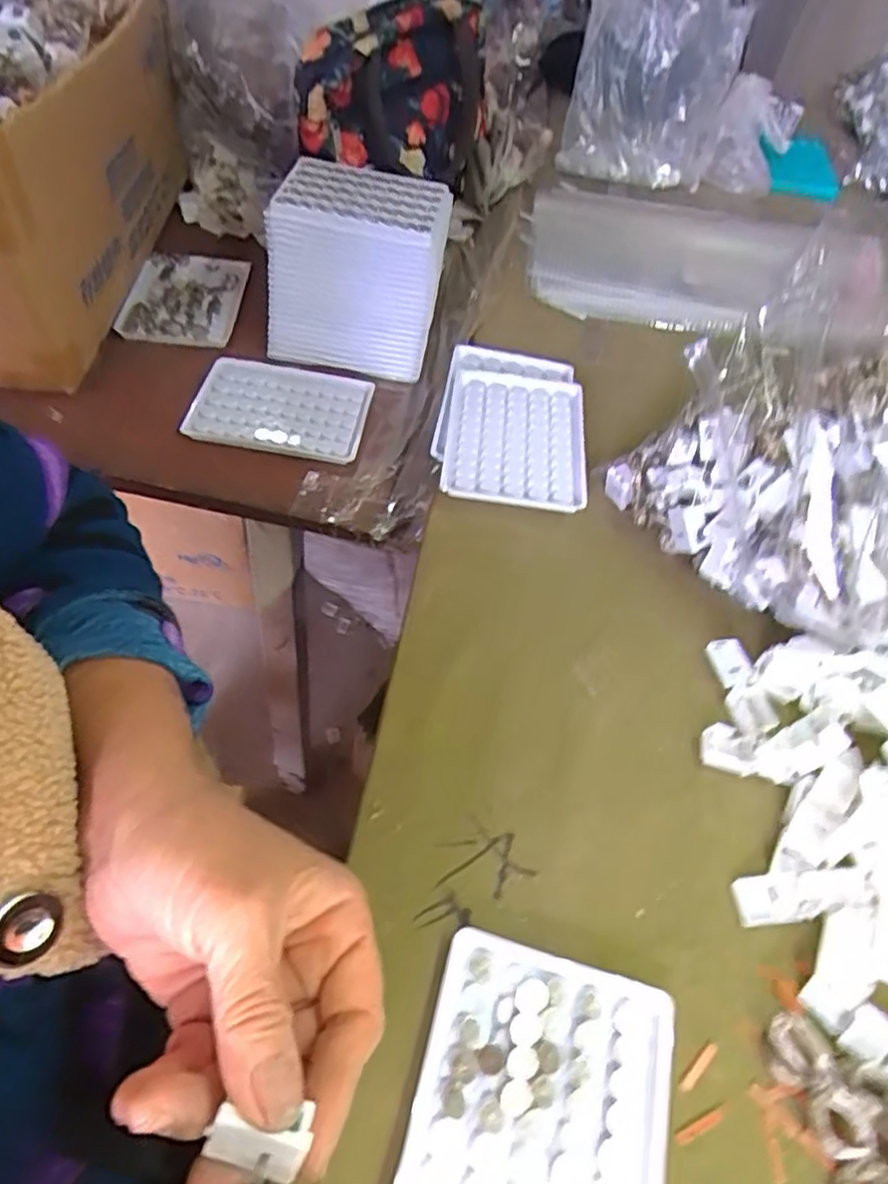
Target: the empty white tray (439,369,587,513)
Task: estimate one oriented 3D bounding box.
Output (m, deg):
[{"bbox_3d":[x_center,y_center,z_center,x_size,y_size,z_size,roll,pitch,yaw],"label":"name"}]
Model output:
[{"bbox_3d":[0.050,-0.105,0.493,0.096,0.021,0.126,9,53,-2],"label":"empty white tray"}]

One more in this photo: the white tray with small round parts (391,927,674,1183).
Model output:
[{"bbox_3d":[0.034,0.205,0.259,0.096,0.009,0.129,17,53,4],"label":"white tray with small round parts"}]

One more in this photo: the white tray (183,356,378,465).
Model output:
[{"bbox_3d":[-0.126,-0.143,0.546,0.128,0.019,0.086,10,53,-1],"label":"white tray"}]

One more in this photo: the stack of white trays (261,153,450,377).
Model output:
[{"bbox_3d":[-0.067,-0.256,0.566,0.132,0.116,0.095,10,50,1],"label":"stack of white trays"}]

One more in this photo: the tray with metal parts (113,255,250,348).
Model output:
[{"bbox_3d":[-0.227,-0.255,0.614,0.092,0.019,0.120,6,53,-5],"label":"tray with metal parts"}]

